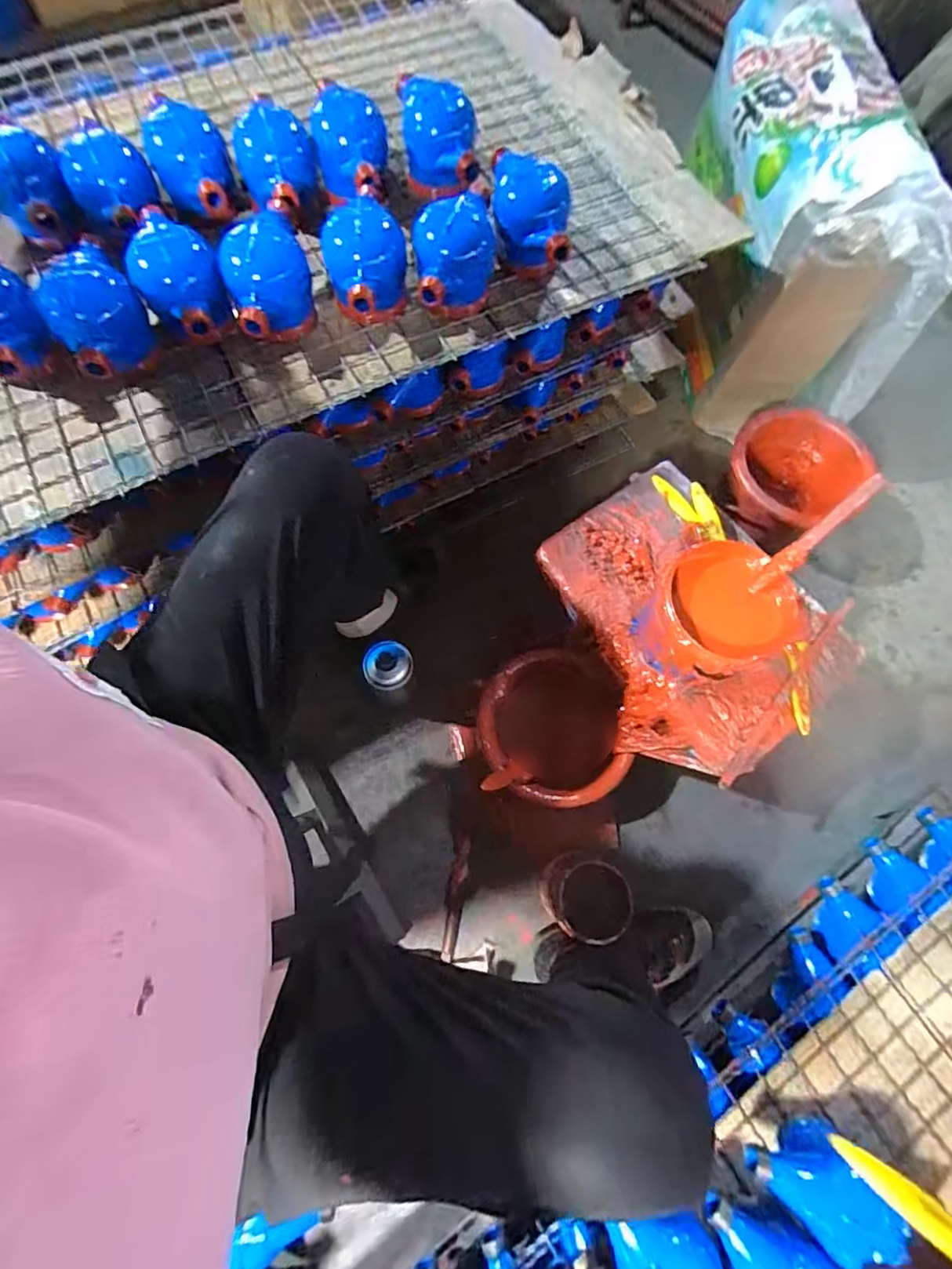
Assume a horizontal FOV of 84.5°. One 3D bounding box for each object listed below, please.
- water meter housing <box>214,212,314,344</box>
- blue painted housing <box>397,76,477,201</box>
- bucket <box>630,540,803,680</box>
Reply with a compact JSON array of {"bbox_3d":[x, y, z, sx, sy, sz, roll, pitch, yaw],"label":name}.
[{"bbox_3d":[-0.208,-0.352,0.543,0.083,0.091,0.105,-20,73,-8],"label":"water meter housing"},{"bbox_3d":[-0.049,-0.646,0.680,0.104,0.117,0.100,1,71,-1],"label":"blue painted housing"},{"bbox_3d":[0.273,-0.020,0.635,0.142,0.128,0.139,1,71,-2],"label":"bucket"}]

